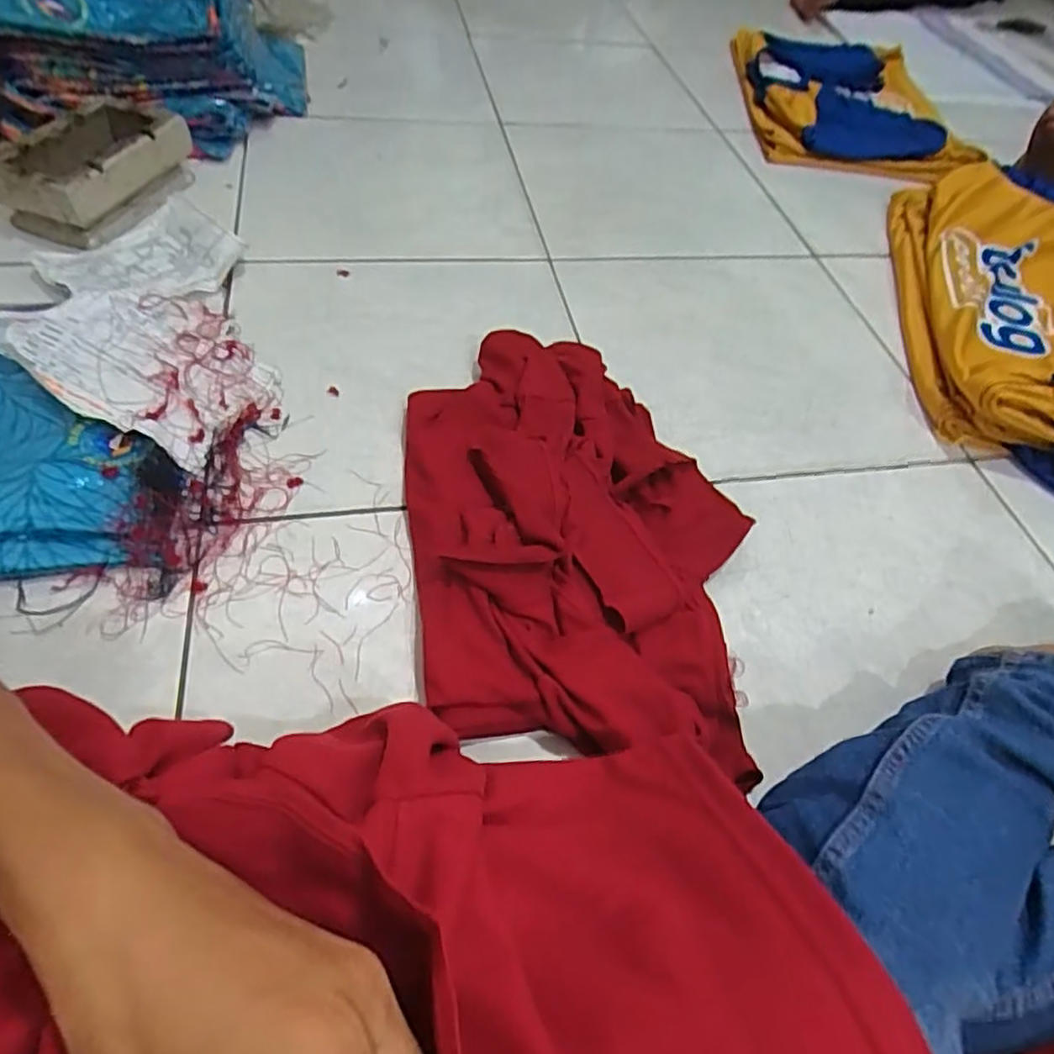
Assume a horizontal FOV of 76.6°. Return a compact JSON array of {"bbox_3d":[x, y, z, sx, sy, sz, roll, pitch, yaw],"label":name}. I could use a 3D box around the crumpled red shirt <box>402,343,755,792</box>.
[{"bbox_3d":[0.040,-0.017,0.604,0.293,0.042,0.459,-2,54,-5],"label":"crumpled red shirt"}]

